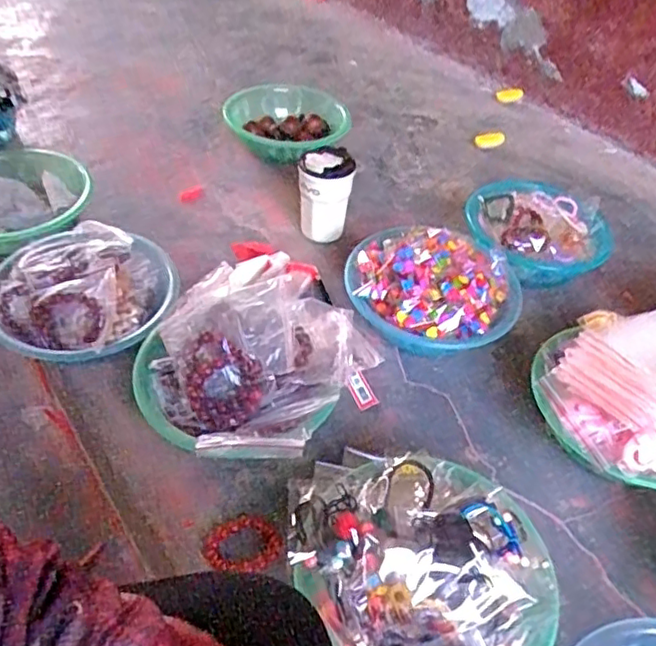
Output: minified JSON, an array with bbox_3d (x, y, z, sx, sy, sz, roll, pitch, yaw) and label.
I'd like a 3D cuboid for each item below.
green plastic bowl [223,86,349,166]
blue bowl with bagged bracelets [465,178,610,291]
[{"bbox_3d":[-0.064,-0.394,1.202,0.201,0.083,0.198,4,45,-4],"label":"green plastic bowl"},{"bbox_3d":[0.336,-0.152,1.007,0.215,0.094,0.231,4,45,-4],"label":"blue bowl with bagged bracelets"}]

